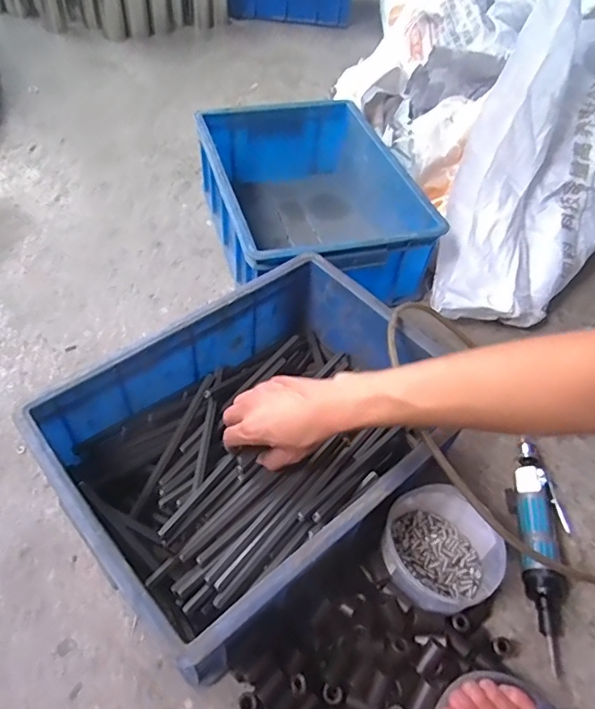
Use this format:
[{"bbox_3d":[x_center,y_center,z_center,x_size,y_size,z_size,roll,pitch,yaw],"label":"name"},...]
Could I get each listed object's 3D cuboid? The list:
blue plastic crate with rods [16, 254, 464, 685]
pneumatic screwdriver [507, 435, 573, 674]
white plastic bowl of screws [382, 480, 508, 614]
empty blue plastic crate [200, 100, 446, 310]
[{"bbox_3d":[-0.036,0.094,0.580,0.390,0.153,0.288,-34,61,-29],"label":"blue plastic crate with rods"},{"bbox_3d":[0.275,0.206,0.590,0.055,0.044,0.233,11,50,4],"label":"pneumatic screwdriver"},{"bbox_3d":[0.144,0.211,0.546,0.118,0.082,0.110,3,50,-3],"label":"white plastic bowl of screws"},{"bbox_3d":[0.017,-0.247,0.873,0.295,0.154,0.409,-12,52,-15],"label":"empty blue plastic crate"}]

